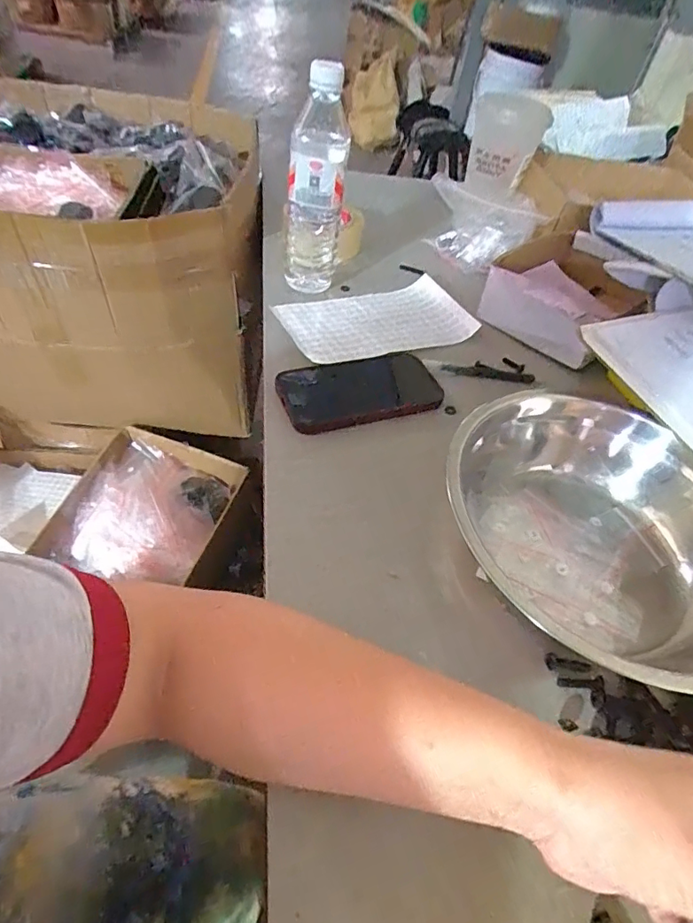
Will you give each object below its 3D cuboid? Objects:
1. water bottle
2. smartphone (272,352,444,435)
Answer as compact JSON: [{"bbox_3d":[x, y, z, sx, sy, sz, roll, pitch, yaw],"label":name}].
[{"bbox_3d":[-0.036,-0.302,0.567,0.065,0.228,0.058,2,48,-8],"label":"water bottle"},{"bbox_3d":[0.016,-0.074,0.512,0.167,0.015,0.086,-16,53,-22],"label":"smartphone"}]

